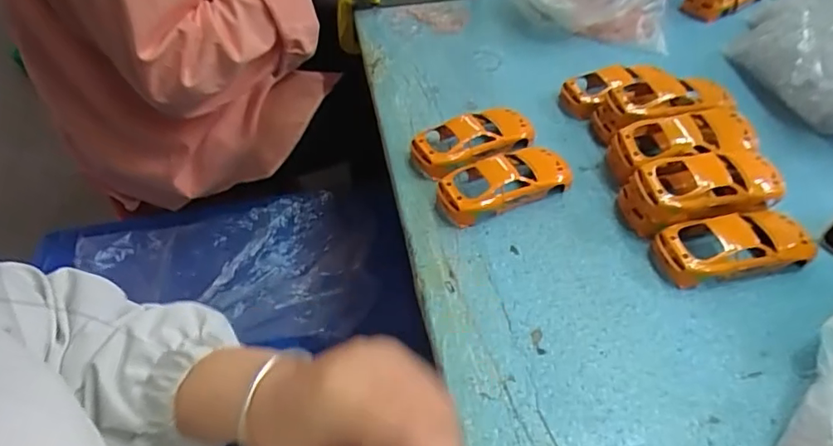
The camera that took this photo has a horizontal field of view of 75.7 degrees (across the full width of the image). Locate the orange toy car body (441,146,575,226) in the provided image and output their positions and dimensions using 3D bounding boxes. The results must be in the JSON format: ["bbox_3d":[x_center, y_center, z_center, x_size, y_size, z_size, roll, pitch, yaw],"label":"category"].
[{"bbox_3d":[0.080,-0.038,0.485,0.125,0.029,0.051,-22,51,-17],"label":"orange toy car body"}]

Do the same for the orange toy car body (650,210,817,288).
[{"bbox_3d":[0.261,0.019,0.440,0.124,0.028,0.050,-8,48,-5],"label":"orange toy car body"}]

